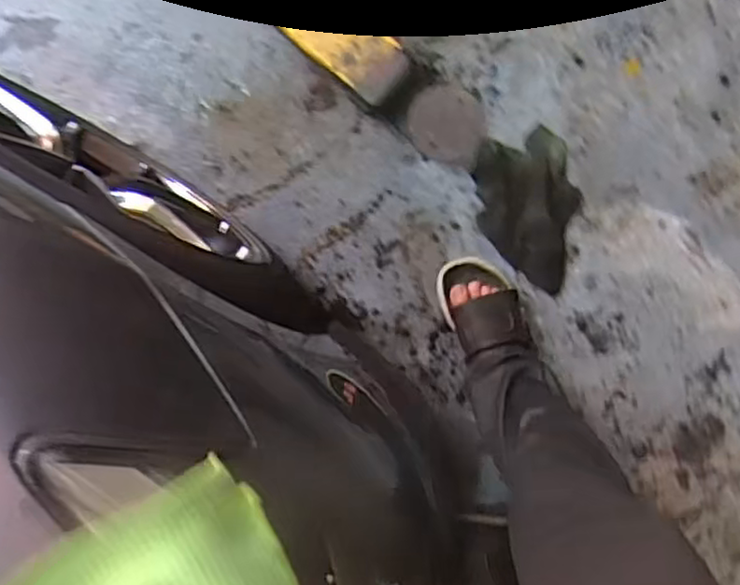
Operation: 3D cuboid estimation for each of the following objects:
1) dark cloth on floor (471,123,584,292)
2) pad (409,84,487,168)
[{"bbox_3d":[0.258,-0.127,1.082,0.150,0.033,0.248,-13,93,4],"label":"dark cloth on floor"},{"bbox_3d":[0.109,-0.236,0.959,0.110,0.031,0.099,22,94,1],"label":"pad"}]

